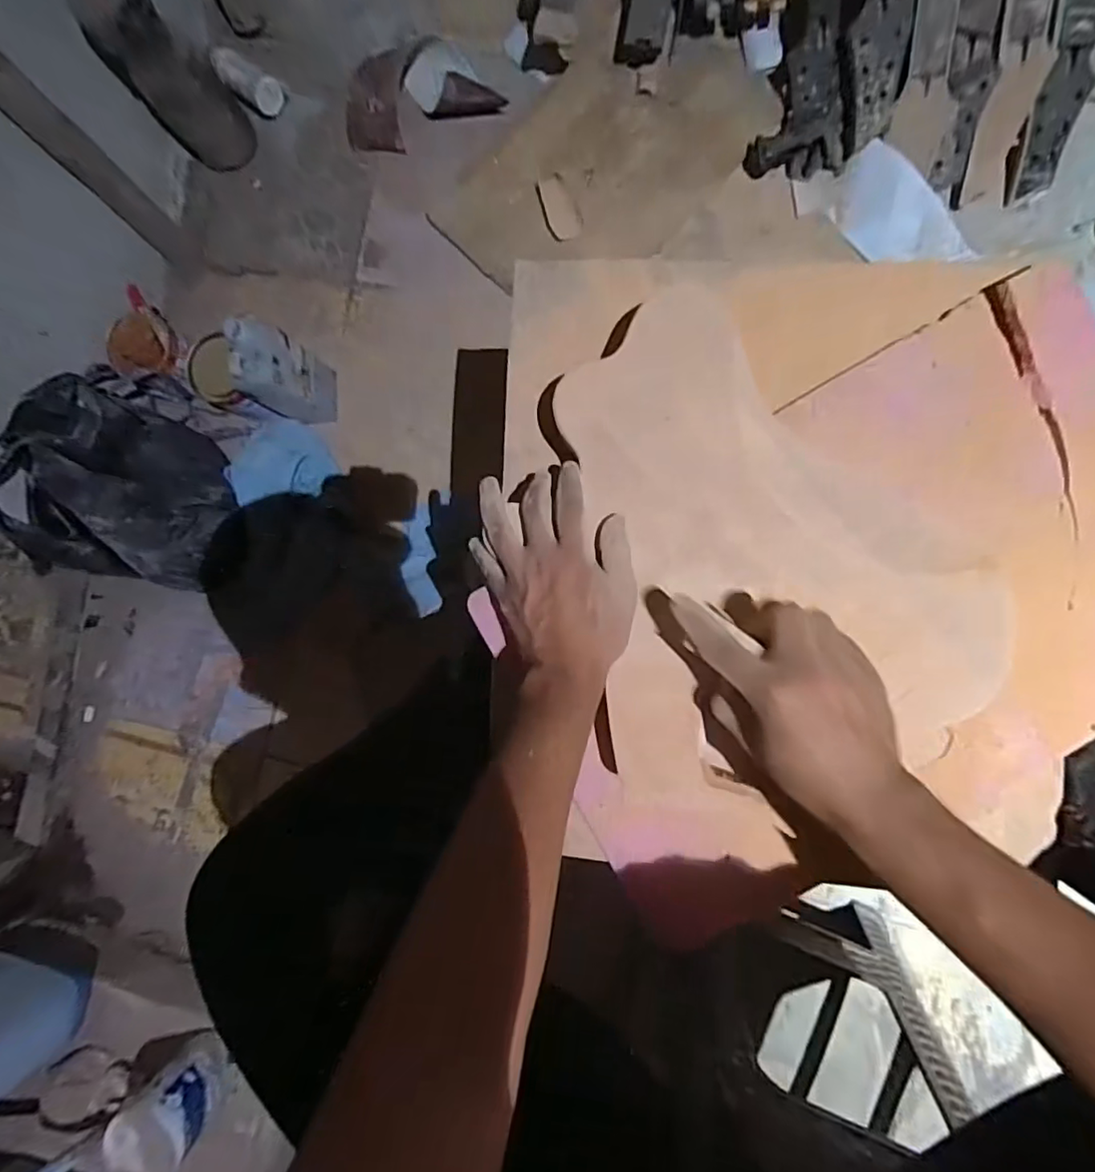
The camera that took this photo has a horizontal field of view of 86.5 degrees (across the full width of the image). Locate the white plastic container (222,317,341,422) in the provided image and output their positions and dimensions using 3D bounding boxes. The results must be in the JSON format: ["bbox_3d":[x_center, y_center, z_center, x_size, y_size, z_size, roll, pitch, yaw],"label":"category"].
[{"bbox_3d":[-0.390,-0.309,0.873,0.065,0.200,0.102,-8,88,7],"label":"white plastic container"}]

